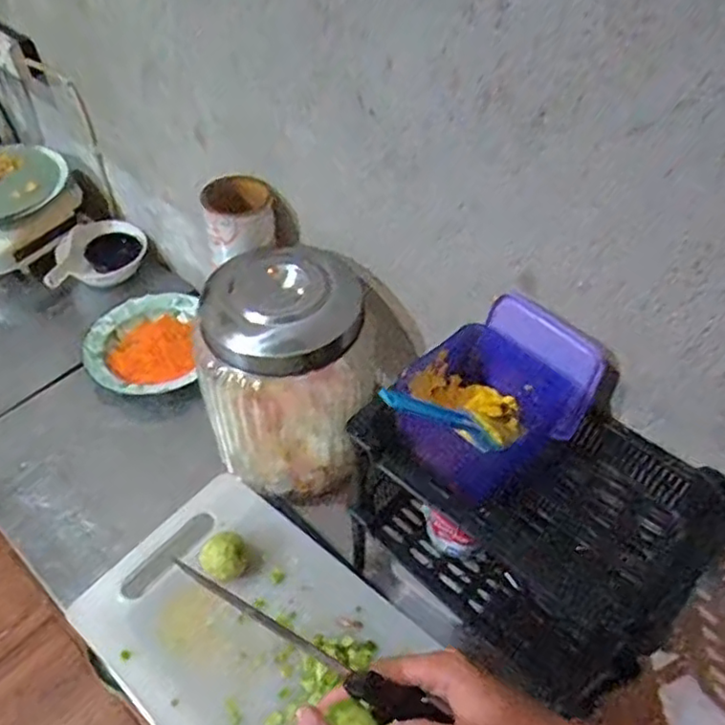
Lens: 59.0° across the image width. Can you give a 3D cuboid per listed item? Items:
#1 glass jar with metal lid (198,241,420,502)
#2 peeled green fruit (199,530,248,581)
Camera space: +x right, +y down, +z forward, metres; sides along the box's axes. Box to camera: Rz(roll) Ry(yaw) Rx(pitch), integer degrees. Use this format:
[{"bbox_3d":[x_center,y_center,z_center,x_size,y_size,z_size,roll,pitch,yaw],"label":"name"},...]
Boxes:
[{"bbox_3d":[-0.078,0.013,0.793,0.171,0.285,0.196,24,51,18],"label":"glass jar with metal lid"},{"bbox_3d":[-0.161,0.228,0.748,0.050,0.050,0.050,1,48,-1],"label":"peeled green fruit"}]

